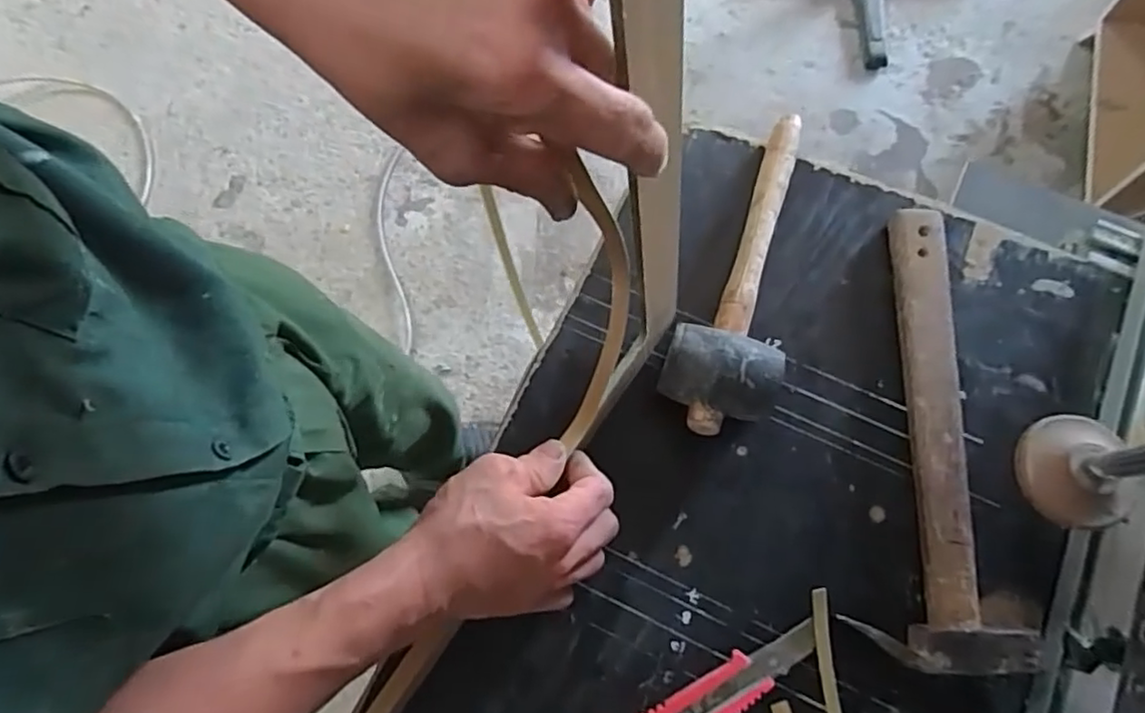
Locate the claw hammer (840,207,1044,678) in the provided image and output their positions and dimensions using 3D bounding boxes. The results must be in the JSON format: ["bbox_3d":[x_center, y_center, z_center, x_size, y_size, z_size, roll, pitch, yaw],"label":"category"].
[{"bbox_3d":[0.260,0.047,0.471,0.100,0.034,0.331,5,73,3],"label":"claw hammer"}]

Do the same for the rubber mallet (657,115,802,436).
[{"bbox_3d":[0.133,-0.074,0.497,0.080,0.064,0.283,15,73,6],"label":"rubber mallet"}]

